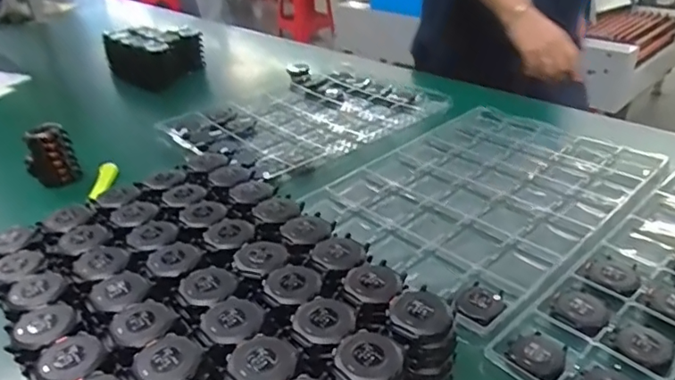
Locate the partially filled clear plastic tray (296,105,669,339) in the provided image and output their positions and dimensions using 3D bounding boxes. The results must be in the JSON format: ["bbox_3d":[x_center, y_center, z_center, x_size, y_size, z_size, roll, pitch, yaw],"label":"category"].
[{"bbox_3d":[0.194,-0.006,0.695,0.411,0.014,0.305,-27,38,-34],"label":"partially filled clear plastic tray"}]

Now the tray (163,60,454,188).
[{"bbox_3d":[-0.069,-0.135,0.936,0.428,0.028,0.351,-24,37,-32],"label":"tray"}]

